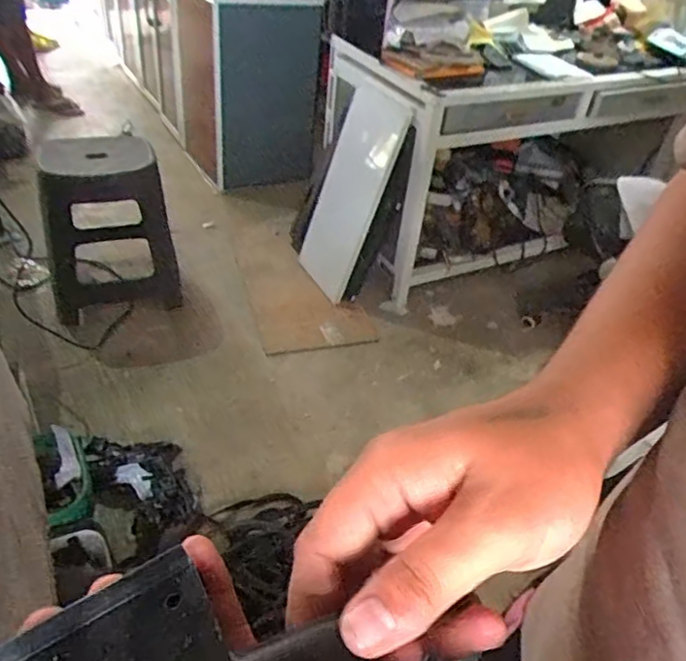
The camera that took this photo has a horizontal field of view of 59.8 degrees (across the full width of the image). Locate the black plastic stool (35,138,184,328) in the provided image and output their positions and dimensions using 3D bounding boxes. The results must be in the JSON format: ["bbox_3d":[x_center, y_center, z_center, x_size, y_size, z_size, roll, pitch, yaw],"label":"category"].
[{"bbox_3d":[-0.699,-0.328,1.785,0.368,0.476,0.327,-8,41,-18],"label":"black plastic stool"}]

